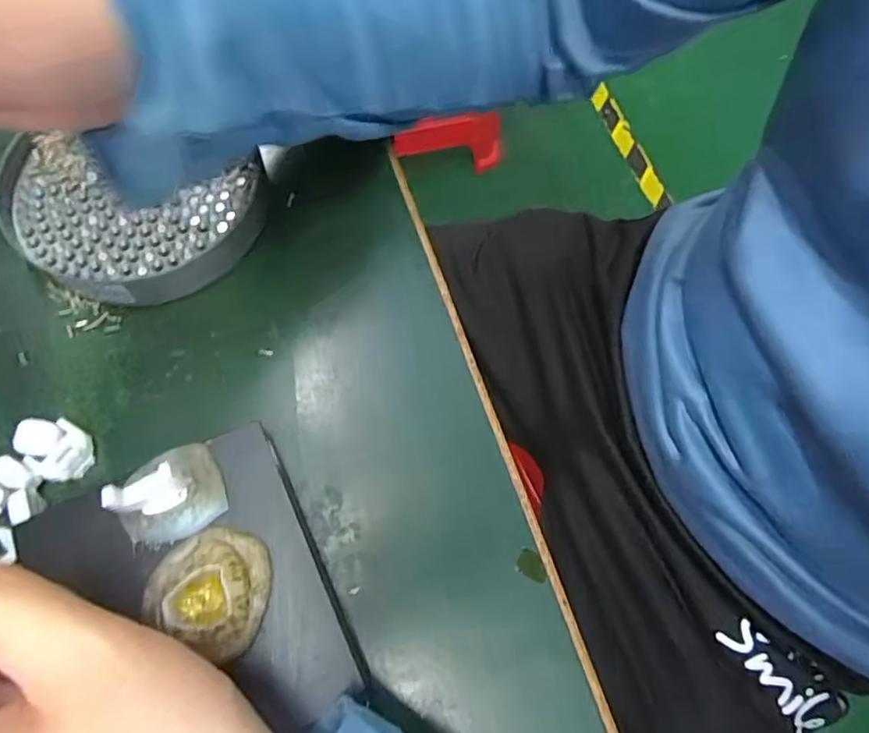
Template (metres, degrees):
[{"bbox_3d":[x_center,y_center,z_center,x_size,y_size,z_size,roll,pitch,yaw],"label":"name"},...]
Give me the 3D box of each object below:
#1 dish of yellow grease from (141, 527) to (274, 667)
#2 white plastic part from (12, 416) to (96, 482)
[{"bbox_3d":[-0.074,0.072,0.194,0.039,0.013,0.036,0,67,0],"label":"dish of yellow grease"},{"bbox_3d":[-0.152,0.031,0.232,0.032,0.007,0.022,27,70,11],"label":"white plastic part"}]

